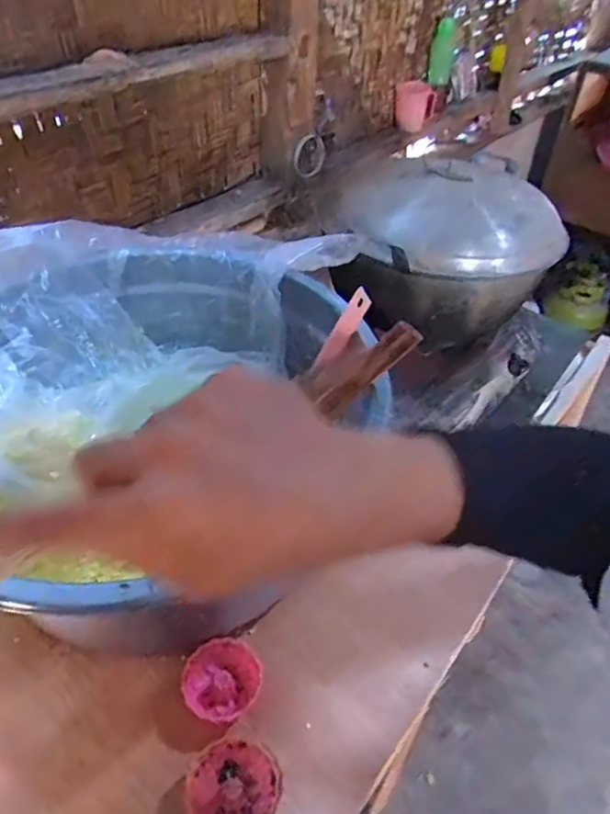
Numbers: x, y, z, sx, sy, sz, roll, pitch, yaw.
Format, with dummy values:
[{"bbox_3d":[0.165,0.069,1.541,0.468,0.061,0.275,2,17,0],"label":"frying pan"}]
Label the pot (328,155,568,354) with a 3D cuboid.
[{"bbox_3d":[0.266,-0.310,1.088,0.404,0.225,0.454,15,44,13],"label":"pot"}]

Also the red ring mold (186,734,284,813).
[{"bbox_3d":[-0.051,0.268,0.414,0.063,0.020,0.060,2,43,-2],"label":"red ring mold"}]

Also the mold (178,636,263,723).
[{"bbox_3d":[-0.067,0.220,0.471,0.060,0.019,0.057,2,43,-2],"label":"mold"}]

